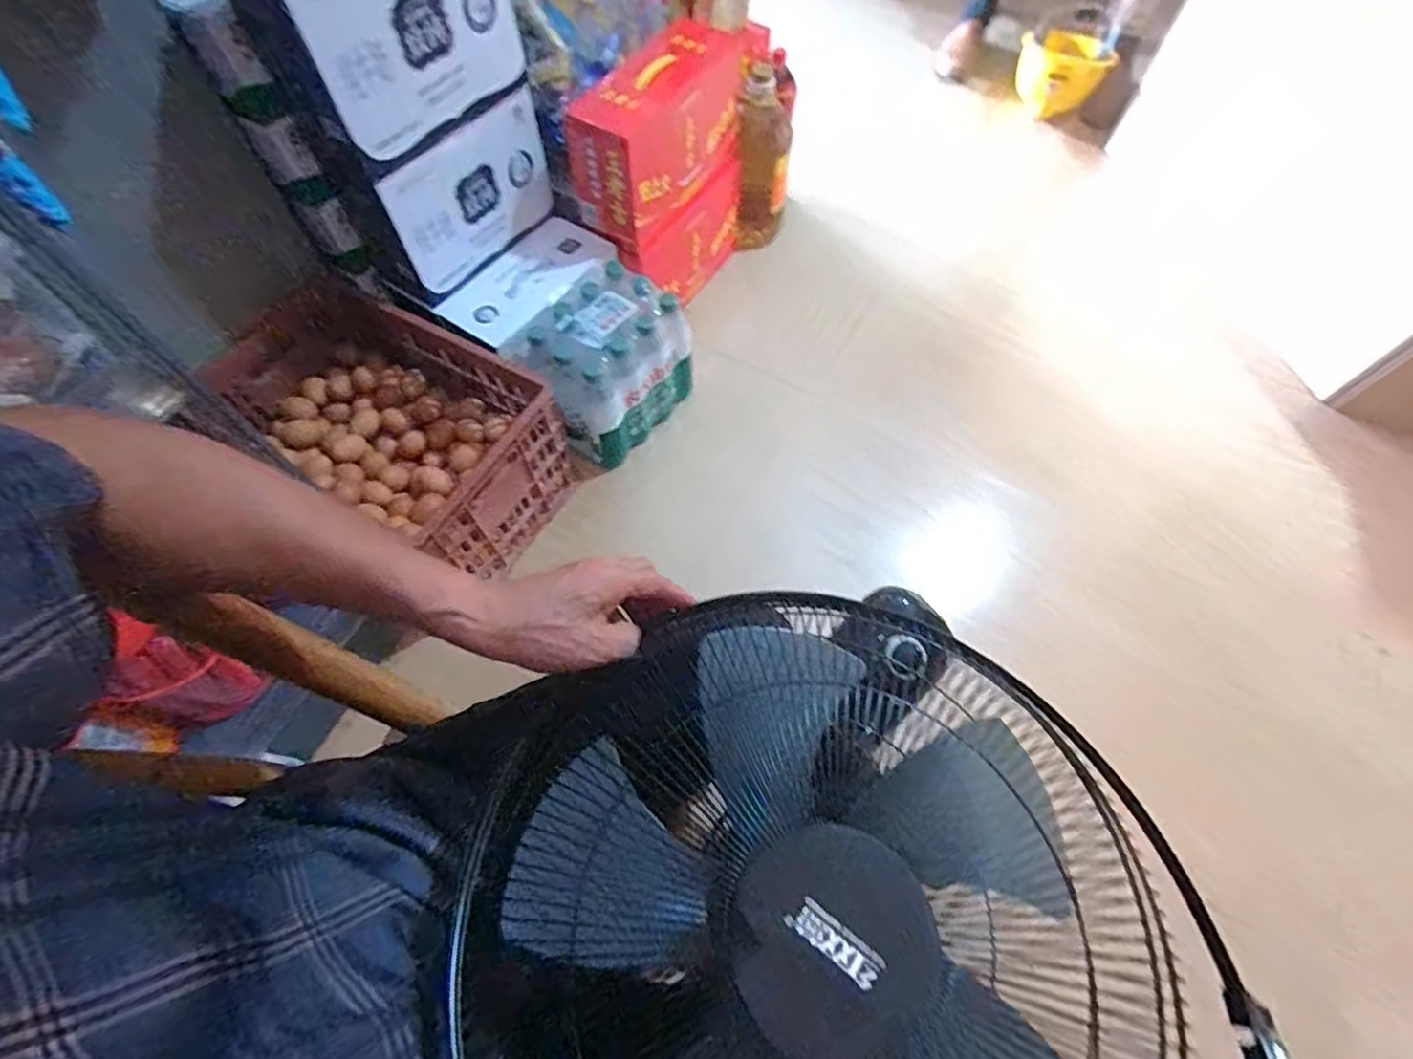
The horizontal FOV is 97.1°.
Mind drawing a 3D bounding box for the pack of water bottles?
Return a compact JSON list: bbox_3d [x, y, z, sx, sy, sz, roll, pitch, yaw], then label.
[{"bbox_3d":[-0.165,-0.274,1.058,0.269,0.191,0.186,-41,71,-19],"label":"pack of water bottles"}]

